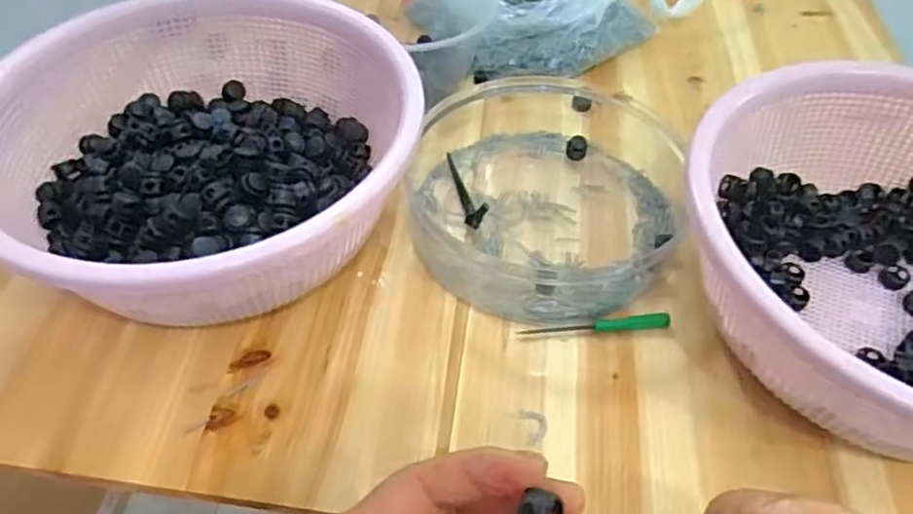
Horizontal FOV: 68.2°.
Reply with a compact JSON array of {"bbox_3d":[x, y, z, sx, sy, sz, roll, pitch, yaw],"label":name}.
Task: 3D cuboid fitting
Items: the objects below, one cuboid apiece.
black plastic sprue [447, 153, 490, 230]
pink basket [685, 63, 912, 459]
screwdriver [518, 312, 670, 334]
[{"bbox_3d":[0.008,-0.056,0.505,0.016,0.021,0.086,-6,50,-8],"label":"black plastic sprue"},{"bbox_3d":[0.265,0.016,0.405,0.270,0.110,0.242,16,50,12],"label":"pink basket"},{"bbox_3d":[0.090,0.044,0.437,0.096,0.010,0.009,-2,49,-4],"label":"screwdriver"}]

